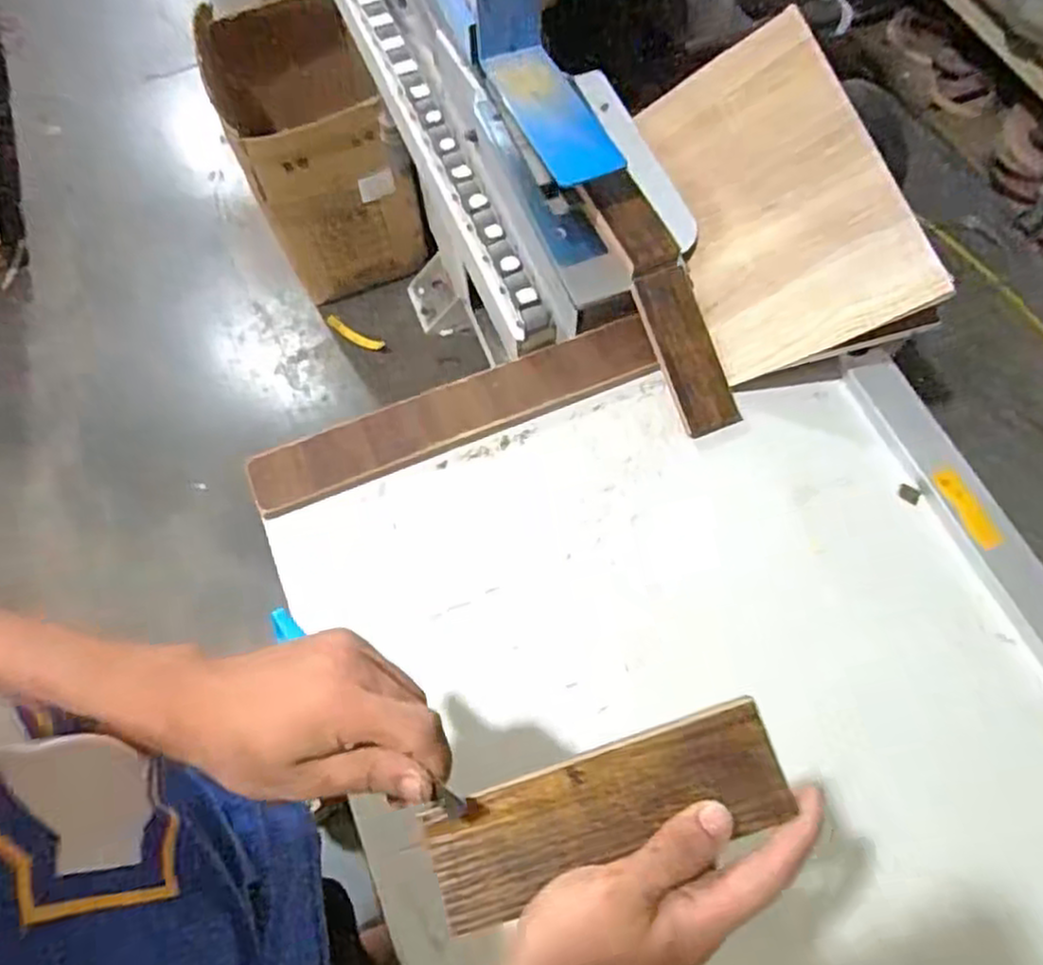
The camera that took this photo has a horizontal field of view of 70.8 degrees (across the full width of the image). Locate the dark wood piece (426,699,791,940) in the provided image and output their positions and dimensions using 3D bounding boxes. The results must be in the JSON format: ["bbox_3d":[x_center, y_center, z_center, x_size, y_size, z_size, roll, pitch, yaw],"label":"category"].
[{"bbox_3d":[0.042,0.162,0.358,0.174,0.009,0.057,-20,68,-3],"label":"dark wood piece"}]

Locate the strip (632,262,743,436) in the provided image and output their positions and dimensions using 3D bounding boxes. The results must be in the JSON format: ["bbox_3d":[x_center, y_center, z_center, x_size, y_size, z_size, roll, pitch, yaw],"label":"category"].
[{"bbox_3d":[0.178,-0.143,0.802,0.063,0.015,0.182,-21,90,26],"label":"strip"}]

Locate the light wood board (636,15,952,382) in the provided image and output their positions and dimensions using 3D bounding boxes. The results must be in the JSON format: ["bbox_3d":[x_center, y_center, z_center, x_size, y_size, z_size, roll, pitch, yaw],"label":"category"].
[{"bbox_3d":[0.269,-0.314,0.807,0.214,0.020,0.381,-27,72,29],"label":"light wood board"}]

